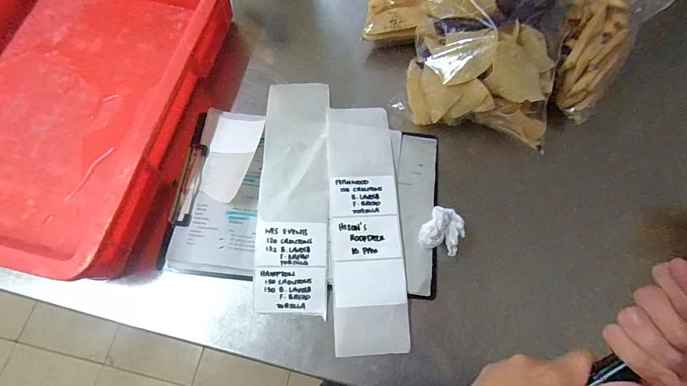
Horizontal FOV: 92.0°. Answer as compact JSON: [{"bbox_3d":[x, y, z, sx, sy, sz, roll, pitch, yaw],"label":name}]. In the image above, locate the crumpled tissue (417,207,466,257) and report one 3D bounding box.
[{"bbox_3d":[0.124,0.047,0.419,0.049,0.028,0.053,14,72,1],"label":"crumpled tissue"}]

